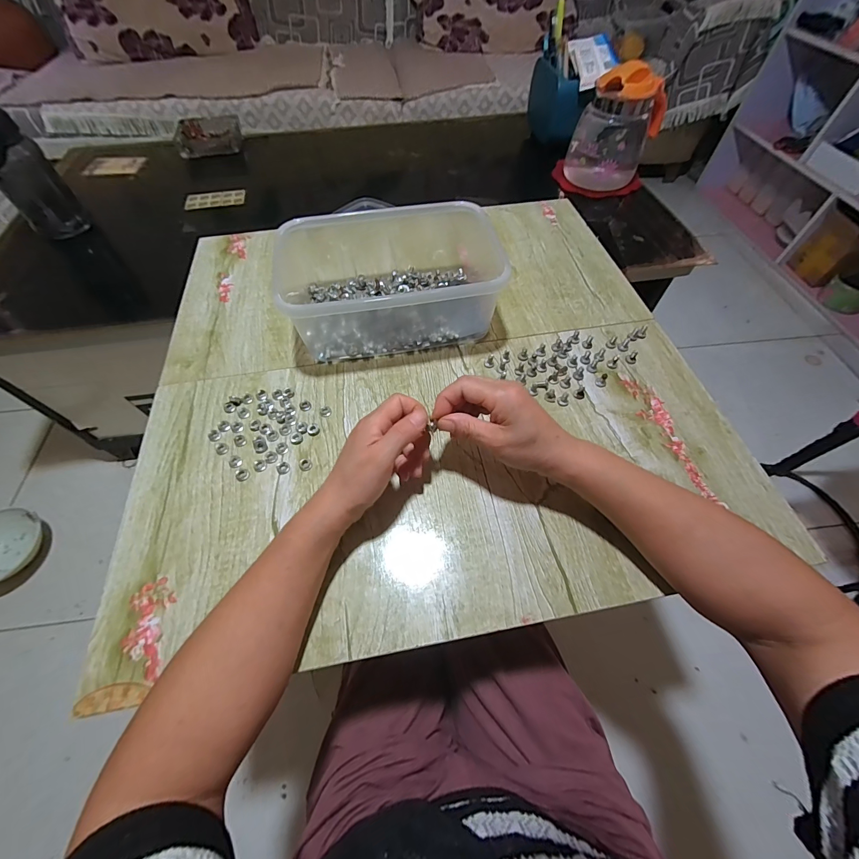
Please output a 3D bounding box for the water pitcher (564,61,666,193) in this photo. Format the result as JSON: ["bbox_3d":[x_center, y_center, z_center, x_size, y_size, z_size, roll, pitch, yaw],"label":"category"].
[{"bbox_3d":[0.398,-0.641,0.777,0.160,0.183,0.160,22,61,13],"label":"water pitcher"}]

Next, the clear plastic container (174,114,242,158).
[{"bbox_3d":[-0.564,-0.759,0.943,0.156,0.044,0.132,-13,59,-8],"label":"clear plastic container"}]

